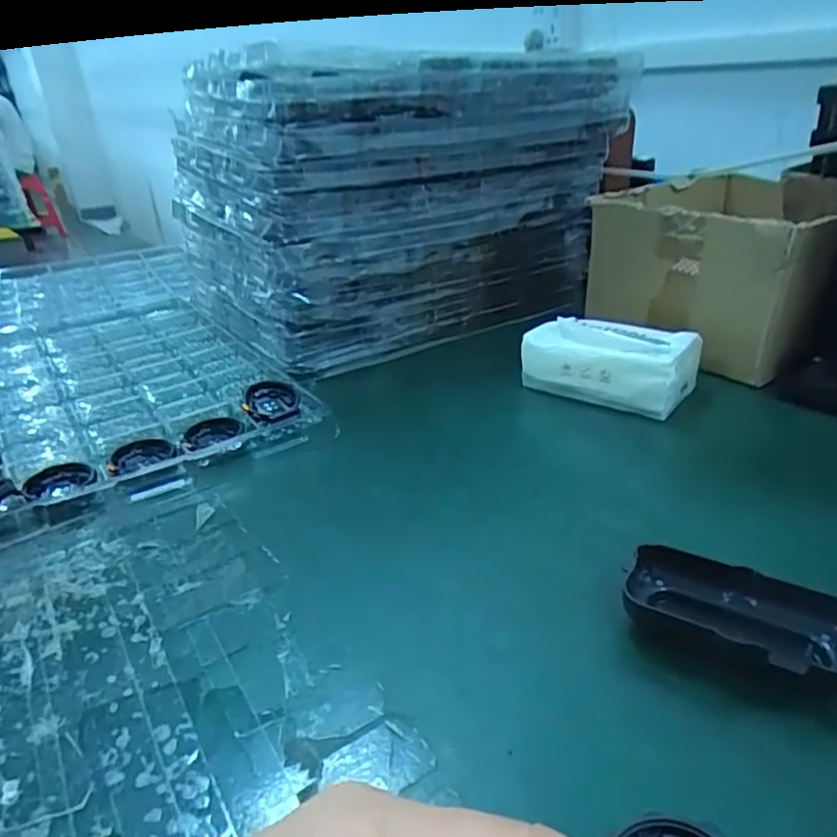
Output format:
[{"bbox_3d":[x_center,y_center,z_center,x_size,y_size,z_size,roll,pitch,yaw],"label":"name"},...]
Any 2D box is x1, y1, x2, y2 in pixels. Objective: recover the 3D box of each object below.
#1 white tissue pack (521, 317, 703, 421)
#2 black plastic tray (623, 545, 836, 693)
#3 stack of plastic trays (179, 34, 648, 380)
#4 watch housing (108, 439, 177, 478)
[{"bbox_3d":[0.179,-0.053,0.586,0.148,0.058,0.081,17,33,32],"label":"white tissue pack"},{"bbox_3d":[0.161,0.103,0.316,0.108,0.028,0.051,16,33,31],"label":"black plastic tray"},{"bbox_3d":[-0.030,-0.273,0.765,0.446,0.280,0.318,-21,33,-31],"label":"stack of plastic trays"},{"bbox_3d":[-0.216,0.029,0.492,0.049,0.012,0.045,-2,28,-1],"label":"watch housing"}]

